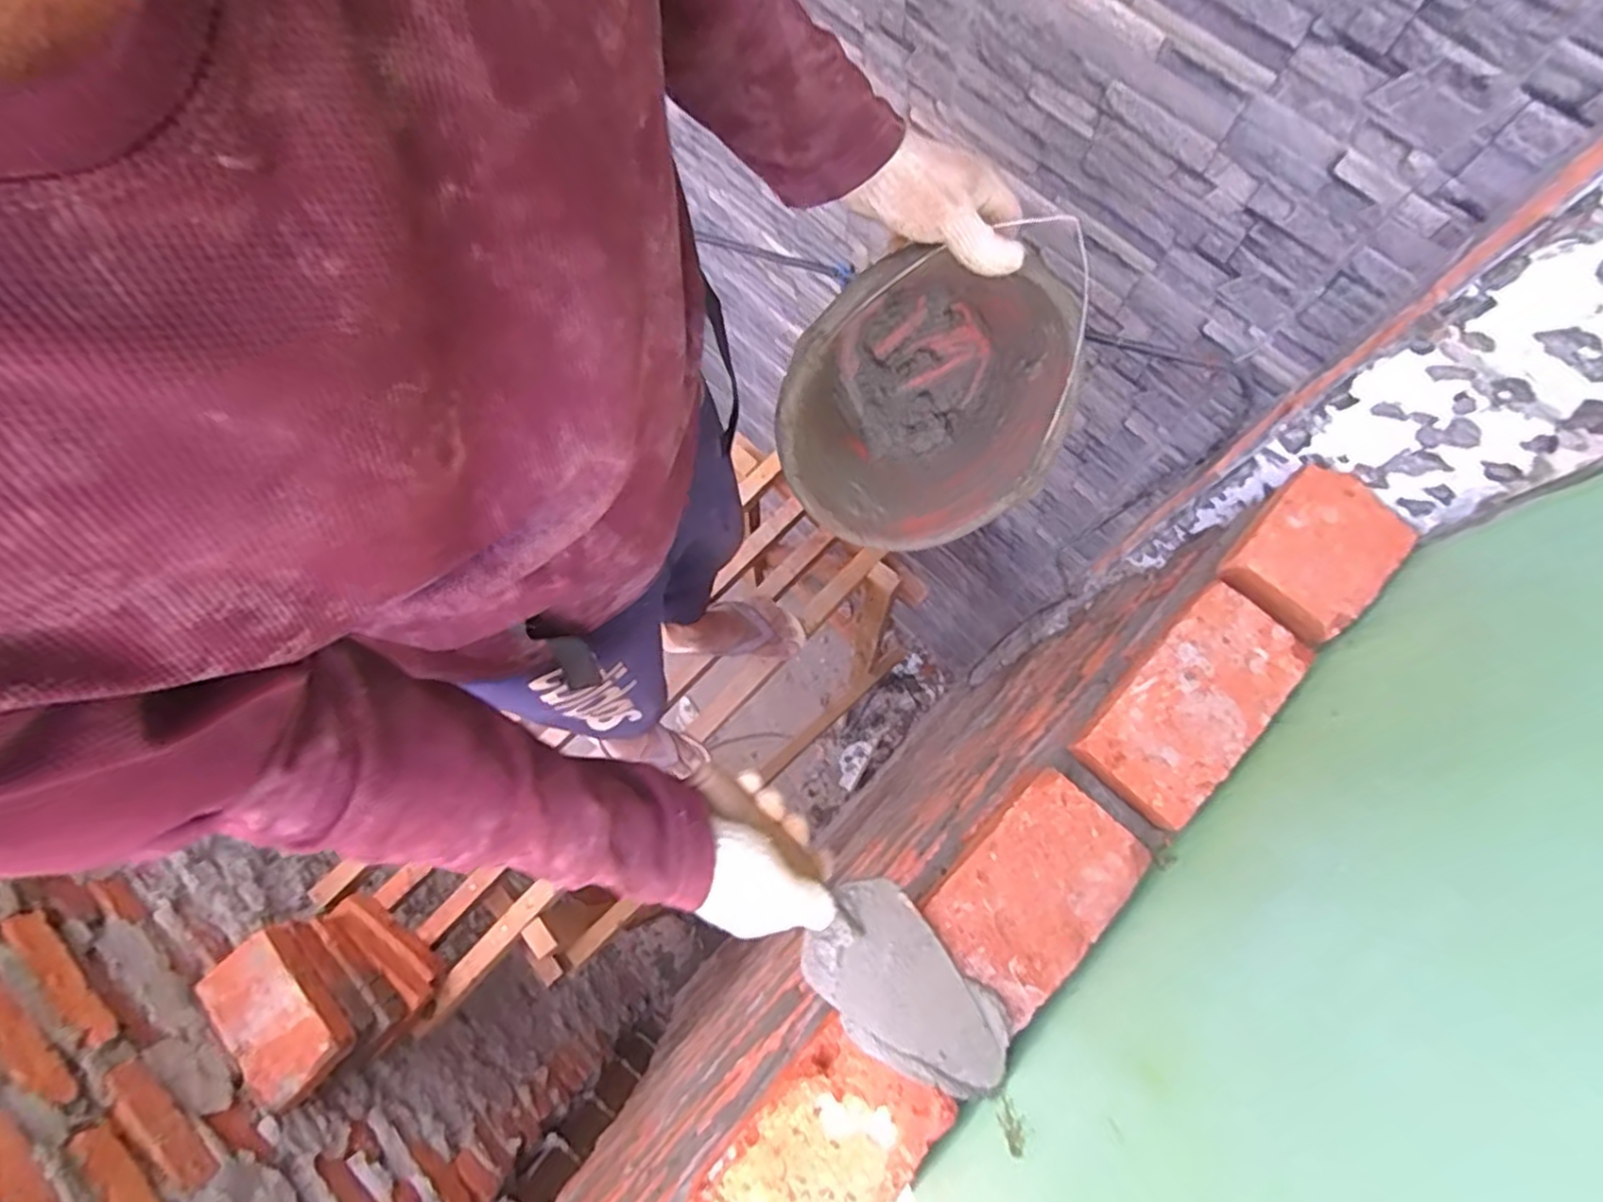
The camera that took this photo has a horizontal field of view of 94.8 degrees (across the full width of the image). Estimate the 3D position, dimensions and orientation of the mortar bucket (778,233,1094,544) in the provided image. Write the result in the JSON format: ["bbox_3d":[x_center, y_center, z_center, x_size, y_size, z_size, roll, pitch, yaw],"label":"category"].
[{"bbox_3d":[0.099,-0.195,0.670,0.225,0.251,0.200,13,33,-9],"label":"mortar bucket"}]

